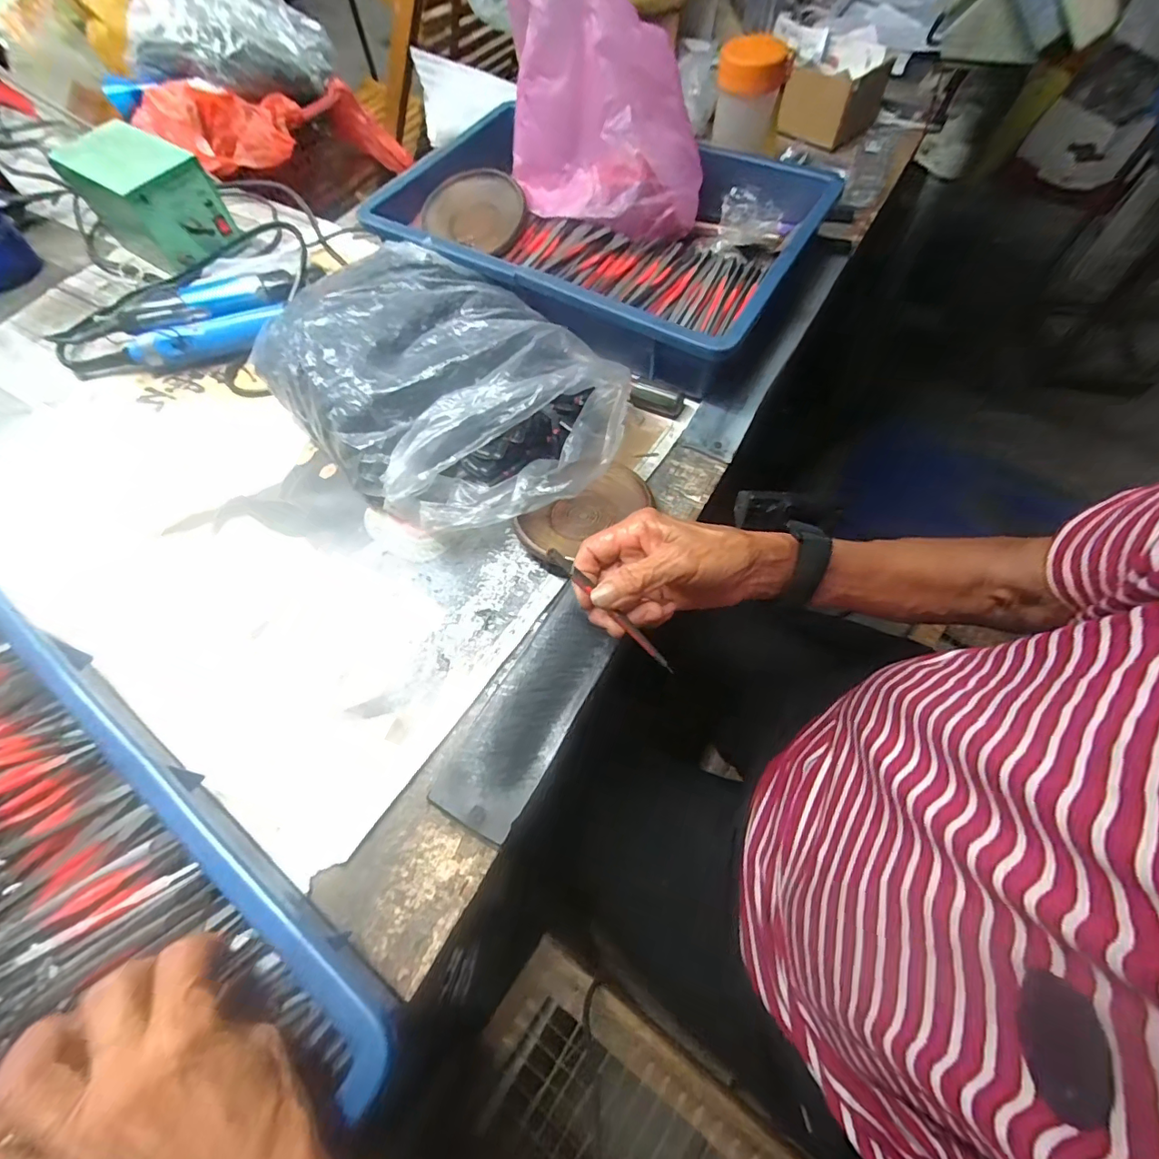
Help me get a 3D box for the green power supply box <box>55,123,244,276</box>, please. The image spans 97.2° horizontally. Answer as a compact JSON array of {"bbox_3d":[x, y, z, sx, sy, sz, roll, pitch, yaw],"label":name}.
[{"bbox_3d":[-0.499,-0.446,0.595,0.138,0.093,0.093,31,68,16],"label":"green power supply box"}]

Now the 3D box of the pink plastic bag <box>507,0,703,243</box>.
[{"bbox_3d":[0.025,-0.453,0.475,0.194,0.176,0.119,11,64,8],"label":"pink plastic bag"}]

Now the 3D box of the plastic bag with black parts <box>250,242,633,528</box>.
[{"bbox_3d":[-0.119,-0.178,0.464,0.317,0.103,0.236,39,69,22],"label":"plastic bag with black parts"}]

